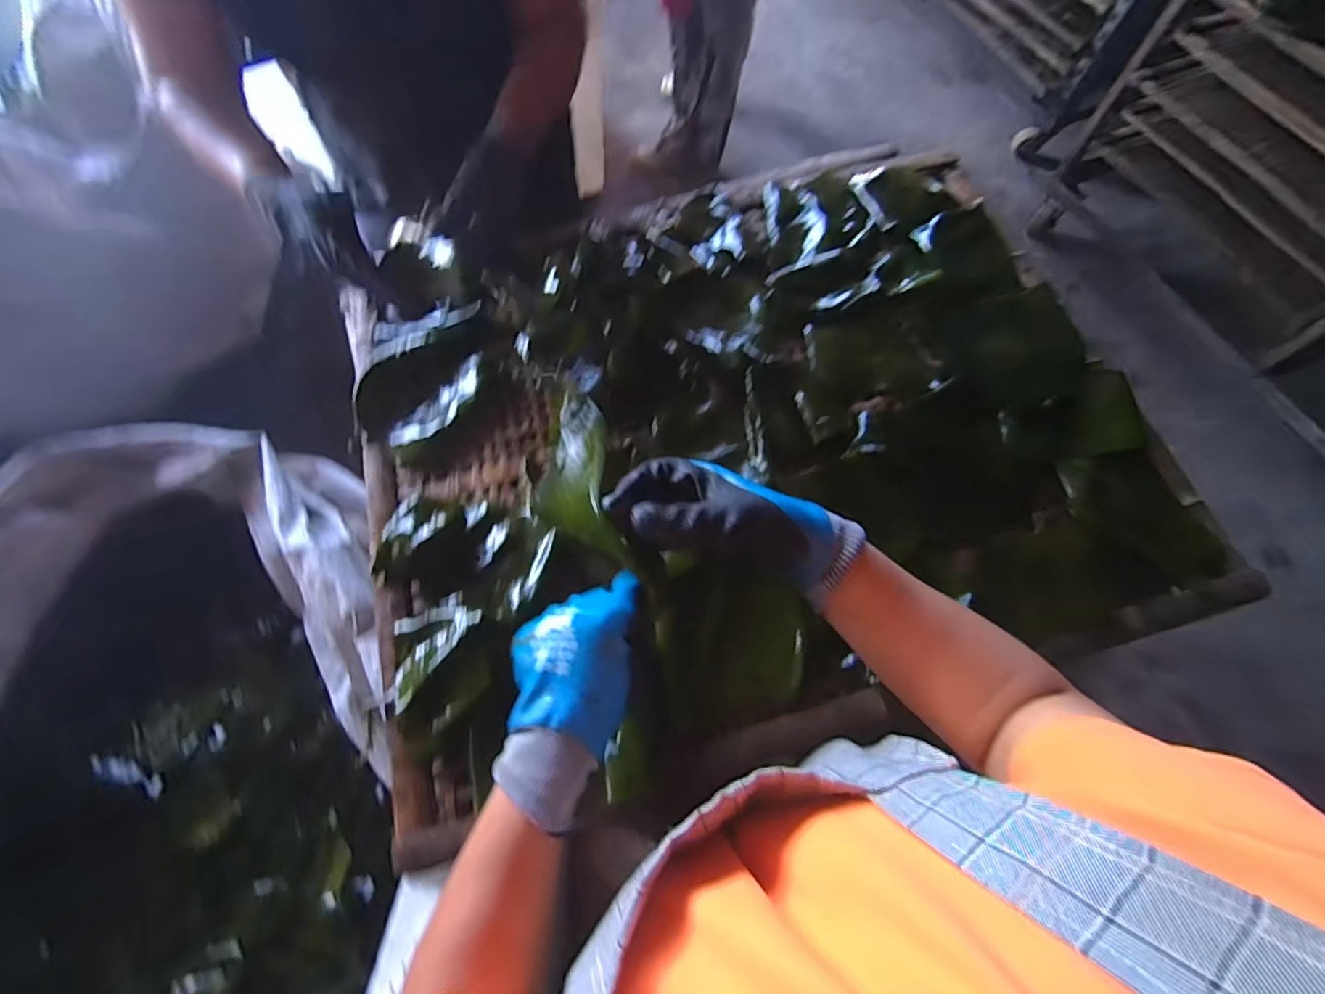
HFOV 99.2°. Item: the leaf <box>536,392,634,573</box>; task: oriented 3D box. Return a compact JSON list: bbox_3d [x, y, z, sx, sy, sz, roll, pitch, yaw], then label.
[{"bbox_3d":[-0.070,-0.009,0.449,0.066,0.060,0.171,-14,50,-6],"label":"leaf"}]

